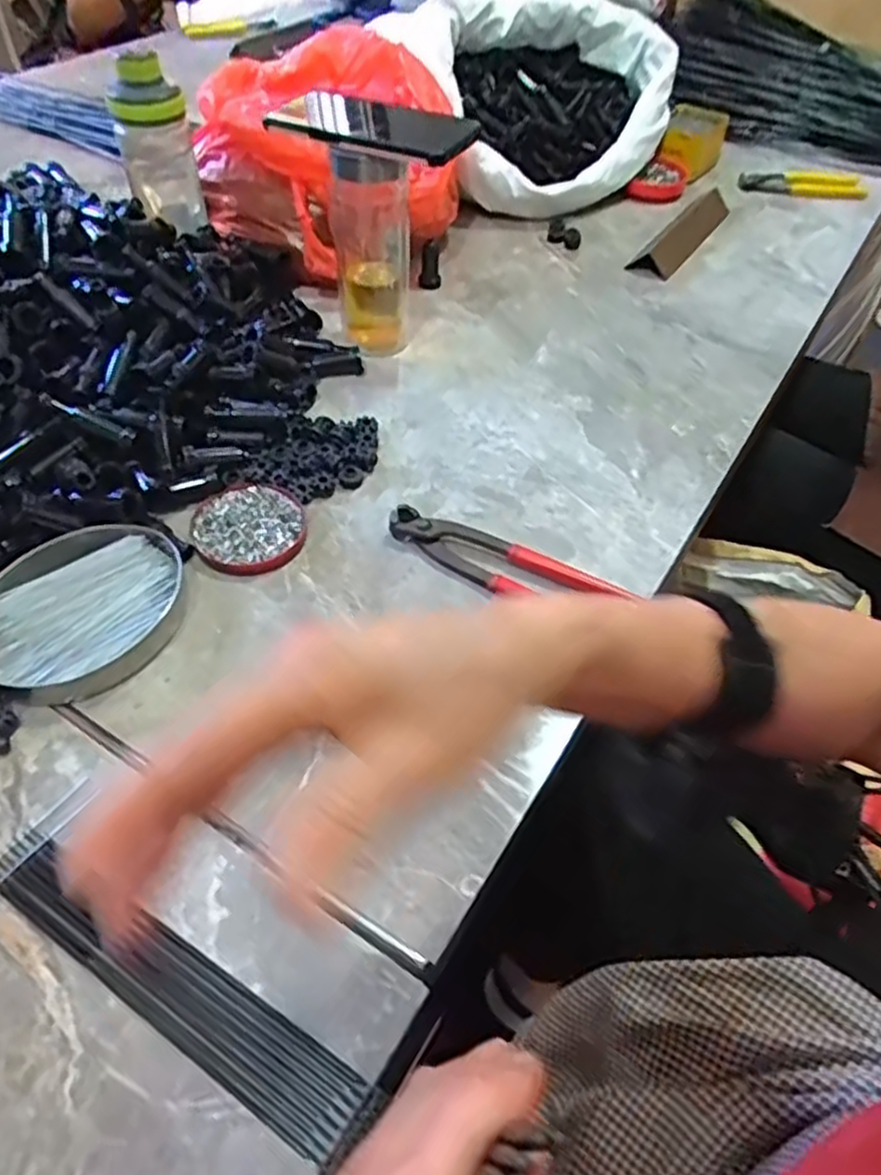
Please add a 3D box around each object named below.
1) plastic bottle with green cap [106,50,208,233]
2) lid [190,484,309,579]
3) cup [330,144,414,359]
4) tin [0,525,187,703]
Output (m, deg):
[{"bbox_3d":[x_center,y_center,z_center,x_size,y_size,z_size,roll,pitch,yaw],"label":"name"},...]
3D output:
[{"bbox_3d":[-0.274,-0.429,0.715,0.069,0.134,0.066,-14,53,-15],"label":"plastic bottle with green cap"},{"bbox_3d":[-0.141,-0.045,0.544,0.081,0.009,0.081,3,50,-3],"label":"lid"},{"bbox_3d":[-0.062,-0.306,0.659,0.065,0.179,0.079,-1,50,-6],"label":"cup"},{"bbox_3d":[-0.234,0.015,0.483,0.134,0.024,0.109,-32,60,-28],"label":"tin"}]

